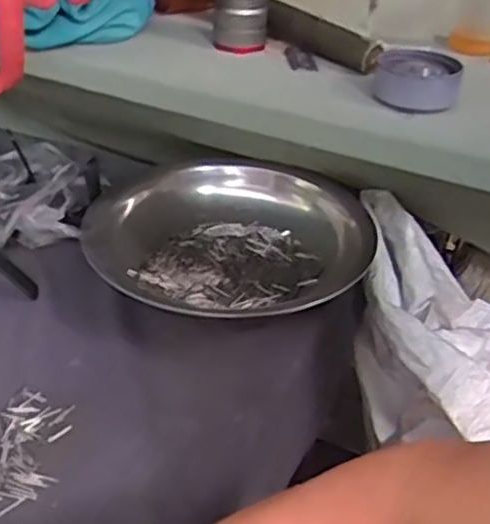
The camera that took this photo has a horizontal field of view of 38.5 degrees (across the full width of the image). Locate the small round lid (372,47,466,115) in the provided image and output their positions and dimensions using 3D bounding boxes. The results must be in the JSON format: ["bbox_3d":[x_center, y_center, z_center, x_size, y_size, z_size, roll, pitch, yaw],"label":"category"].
[{"bbox_3d":[0.144,-0.155,0.586,0.066,0.034,0.081,11,36,11],"label":"small round lid"}]

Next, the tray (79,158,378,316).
[{"bbox_3d":[-0.013,-0.022,0.686,0.268,0.057,0.229,17,37,19],"label":"tray"}]

